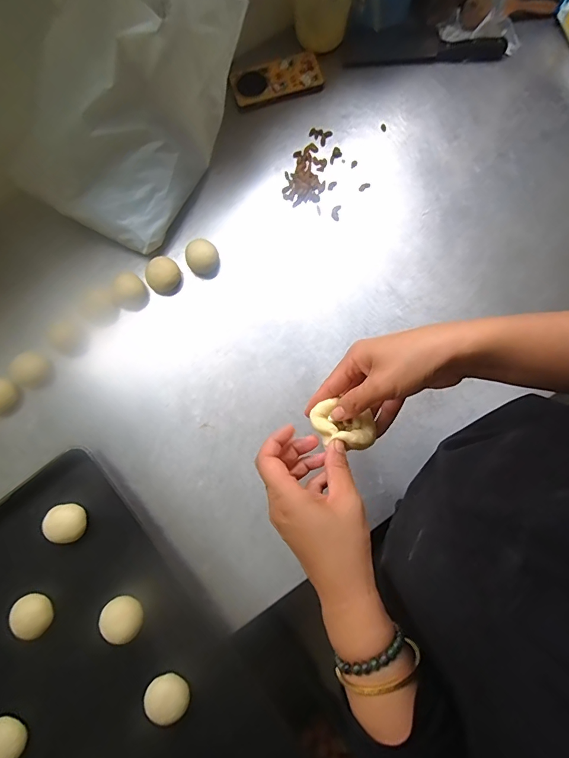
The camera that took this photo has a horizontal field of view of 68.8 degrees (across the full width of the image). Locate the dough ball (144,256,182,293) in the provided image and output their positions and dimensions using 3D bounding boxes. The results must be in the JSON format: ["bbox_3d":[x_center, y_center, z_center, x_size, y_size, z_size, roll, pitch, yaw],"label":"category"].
[{"bbox_3d":[-0.202,-0.173,0.686,0.047,0.038,0.052,20,80,5],"label":"dough ball"}]

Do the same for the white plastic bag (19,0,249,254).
[{"bbox_3d":[-0.218,-0.382,0.588,0.158,0.291,0.313,33,83,7],"label":"white plastic bag"}]

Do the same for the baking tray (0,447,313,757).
[{"bbox_3d":[-0.290,0.428,0.569,0.421,0.033,0.557,-38,81,-6],"label":"baking tray"}]

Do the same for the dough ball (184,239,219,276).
[{"bbox_3d":[-0.136,-0.200,0.686,0.051,0.038,0.048,0,79,1],"label":"dough ball"}]

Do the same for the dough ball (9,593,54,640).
[{"bbox_3d":[-0.360,0.338,0.593,0.050,0.027,0.056,-31,80,-5],"label":"dough ball"}]

